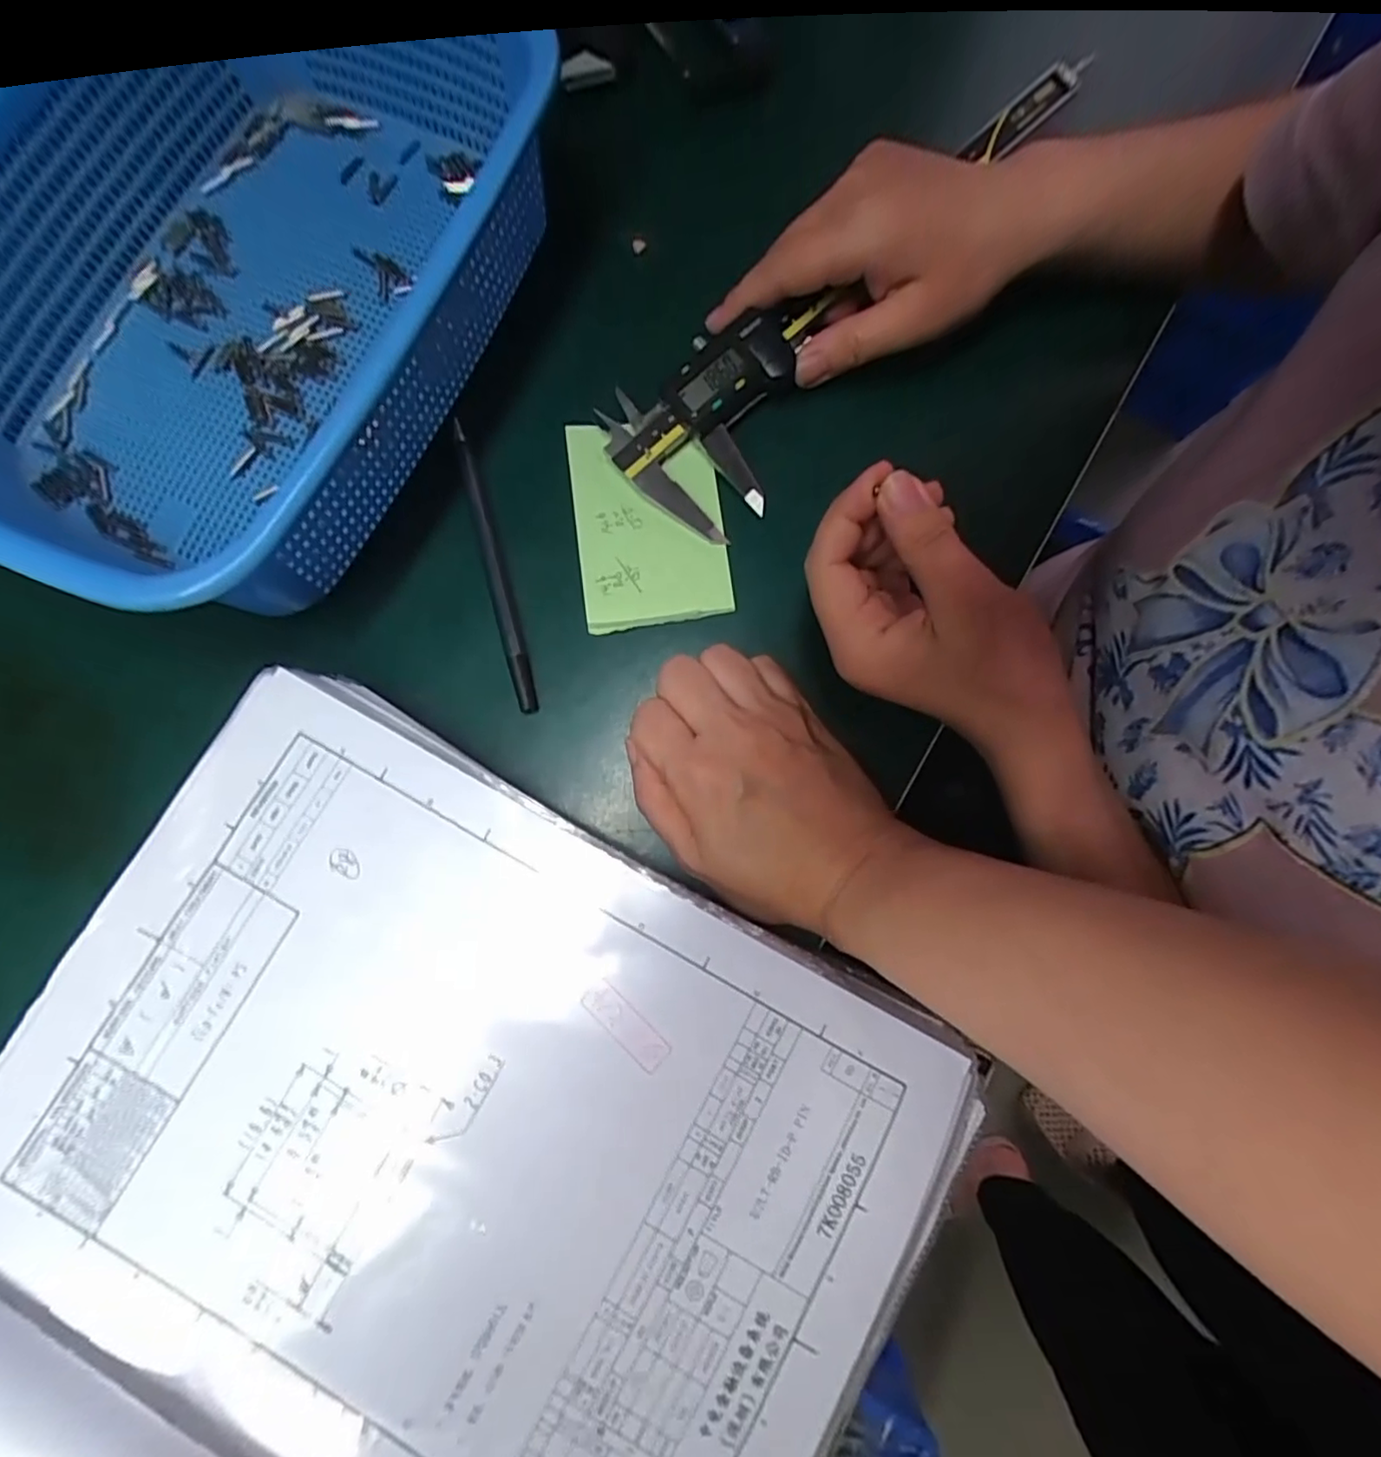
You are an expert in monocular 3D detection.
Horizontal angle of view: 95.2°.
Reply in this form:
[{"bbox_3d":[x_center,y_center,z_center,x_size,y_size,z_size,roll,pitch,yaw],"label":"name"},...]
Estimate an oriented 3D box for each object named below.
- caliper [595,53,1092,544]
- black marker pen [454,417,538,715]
[{"bbox_3d":[0.078,-0.204,0.287,0.072,0.021,0.277,44,87,10],"label":"caliper"},{"bbox_3d":[-0.086,-0.073,0.277,0.009,0.012,0.133,-15,77,-3],"label":"black marker pen"}]

